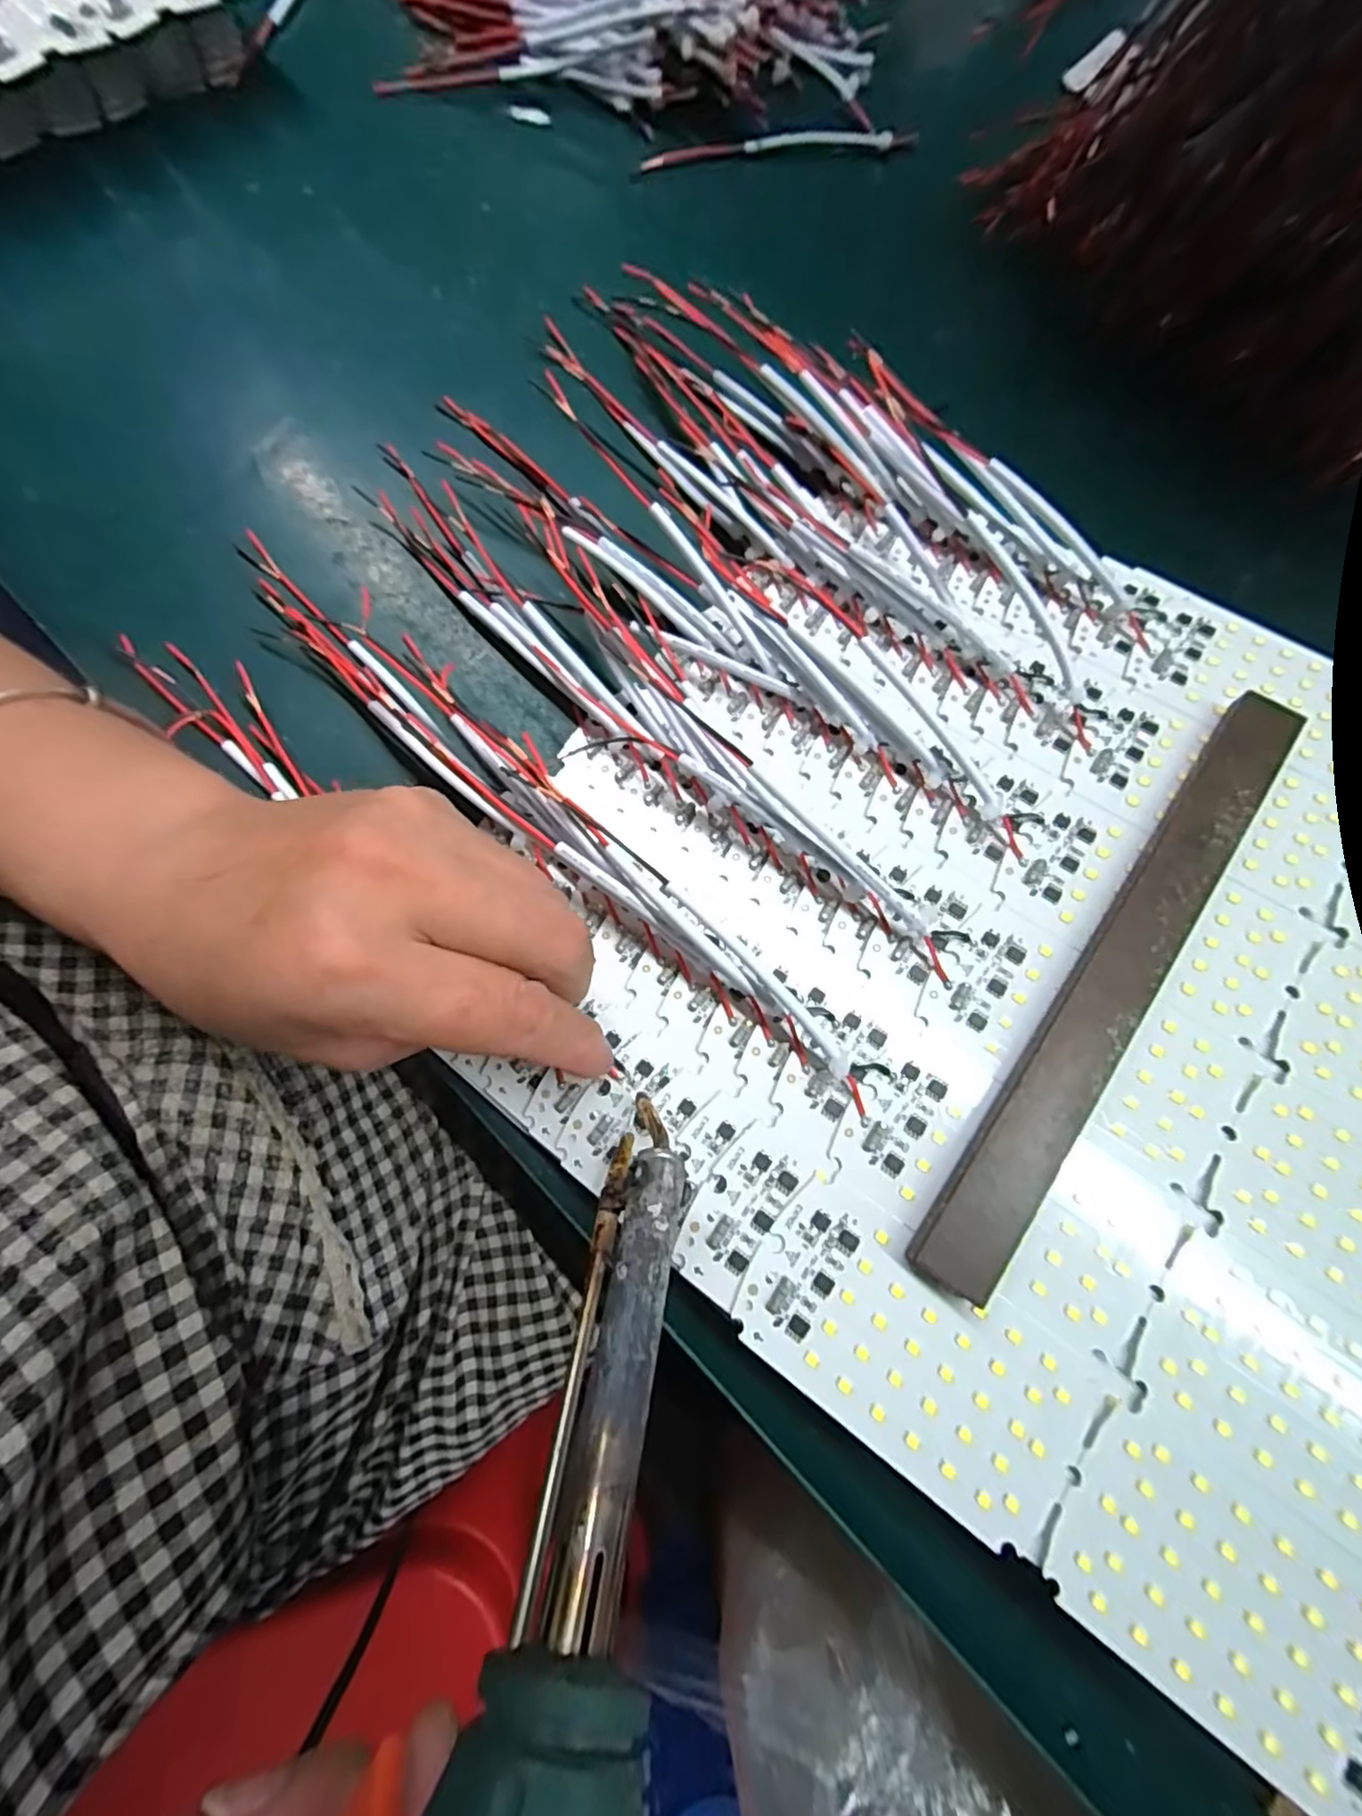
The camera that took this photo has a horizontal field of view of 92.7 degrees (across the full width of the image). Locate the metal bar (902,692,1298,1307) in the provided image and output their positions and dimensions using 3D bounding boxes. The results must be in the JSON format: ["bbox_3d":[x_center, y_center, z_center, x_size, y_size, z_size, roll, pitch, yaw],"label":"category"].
[{"bbox_3d":[0.132,0.017,0.195,0.021,0.012,0.211,36,77,10],"label":"metal bar"}]

